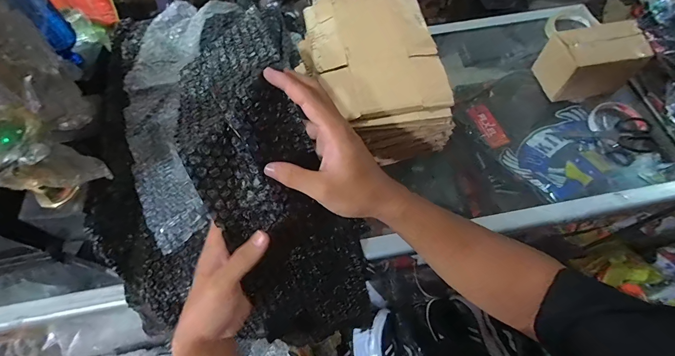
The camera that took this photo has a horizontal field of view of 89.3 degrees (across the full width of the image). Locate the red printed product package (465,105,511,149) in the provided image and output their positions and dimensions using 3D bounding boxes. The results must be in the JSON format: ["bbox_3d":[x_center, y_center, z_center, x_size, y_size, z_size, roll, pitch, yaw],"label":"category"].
[{"bbox_3d":[0.302,-0.106,0.685,0.039,0.008,0.110,-22,55,5],"label":"red printed product package"}]

